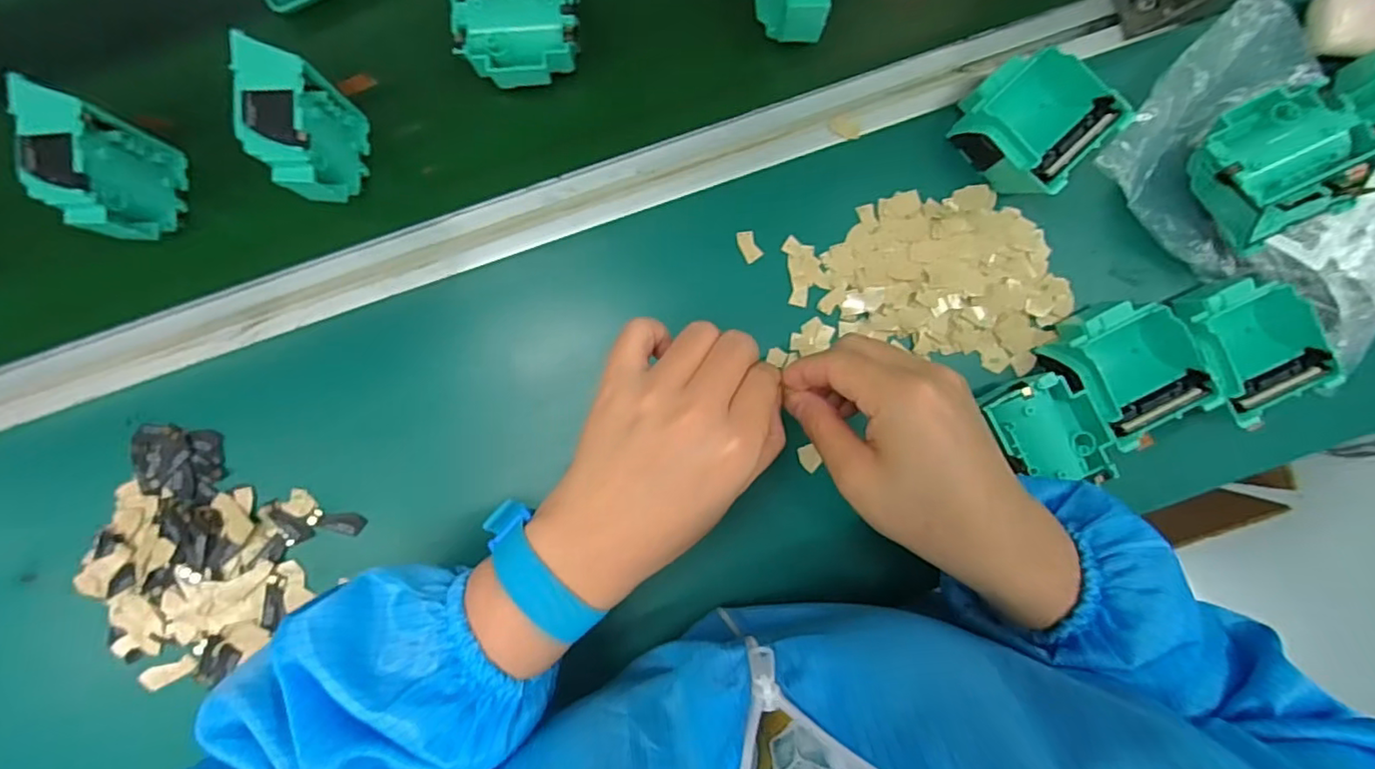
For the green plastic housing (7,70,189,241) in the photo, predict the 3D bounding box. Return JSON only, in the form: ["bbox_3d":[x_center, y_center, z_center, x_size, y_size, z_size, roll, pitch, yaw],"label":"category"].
[{"bbox_3d":[-0.350,-0.127,0.372,0.039,0.086,0.077,1,90,-1],"label":"green plastic housing"}]

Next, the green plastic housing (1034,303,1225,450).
[{"bbox_3d":[0.272,-0.007,0.380,0.074,0.033,0.084,-26,90,-1],"label":"green plastic housing"}]

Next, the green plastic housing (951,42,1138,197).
[{"bbox_3d":[0.216,-0.164,0.383,0.071,0.040,0.077,-43,91,-1],"label":"green plastic housing"}]

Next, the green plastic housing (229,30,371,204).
[{"bbox_3d":[-0.230,-0.150,0.369,0.038,0.078,0.073,0,90,-1],"label":"green plastic housing"}]

